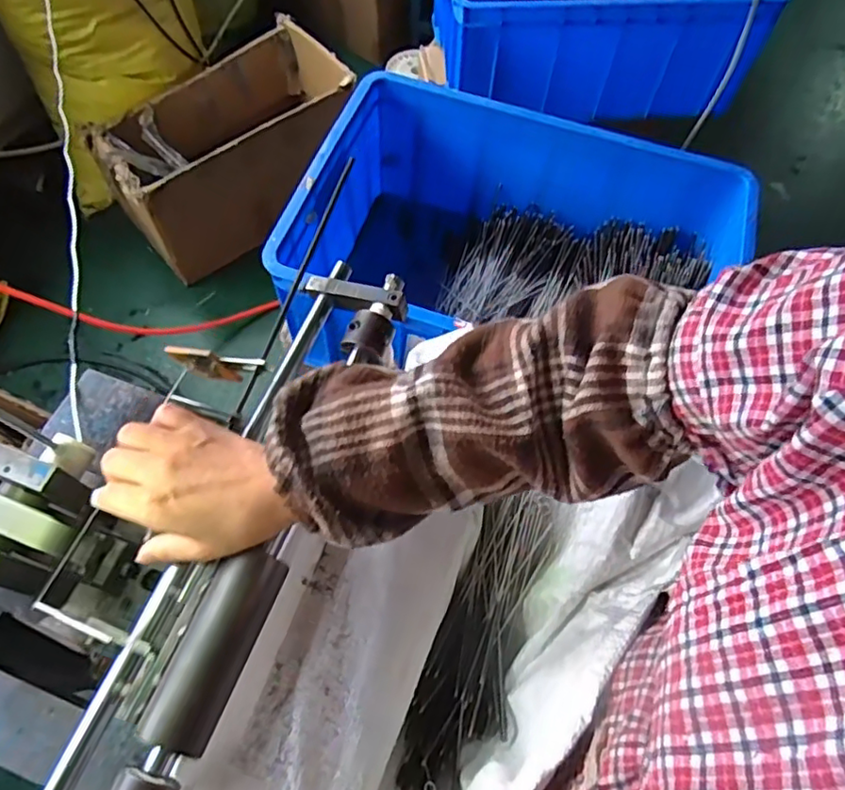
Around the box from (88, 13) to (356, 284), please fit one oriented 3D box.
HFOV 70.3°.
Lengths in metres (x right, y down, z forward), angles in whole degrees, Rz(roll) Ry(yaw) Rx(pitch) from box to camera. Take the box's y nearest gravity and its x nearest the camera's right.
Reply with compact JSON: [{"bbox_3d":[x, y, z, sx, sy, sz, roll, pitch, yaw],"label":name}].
[{"bbox_3d":[-0.417,-0.544,1.345,0.526,0.267,0.317,-34,68,-18],"label":"box"}]

